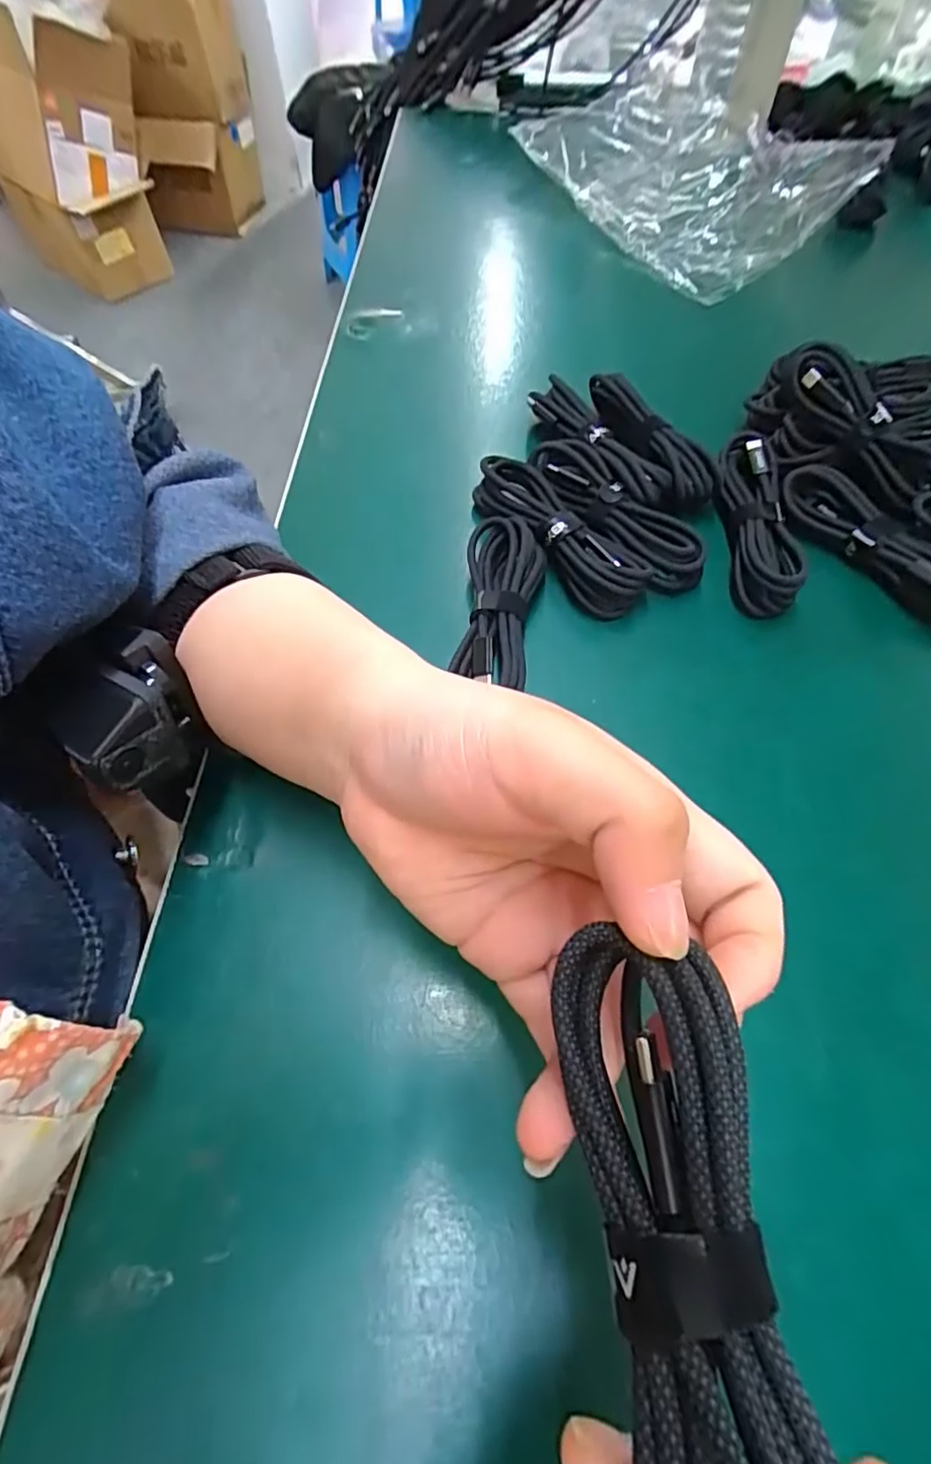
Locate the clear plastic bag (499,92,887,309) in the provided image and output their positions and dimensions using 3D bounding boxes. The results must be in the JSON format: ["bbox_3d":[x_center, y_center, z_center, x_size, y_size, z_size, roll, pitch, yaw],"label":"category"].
[{"bbox_3d":[0.186,-0.487,0.512,0.195,0.044,0.300,-23,63,-10],"label":"clear plastic bag"}]

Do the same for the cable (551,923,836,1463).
[{"bbox_3d":[0.037,0.086,0.092,0.031,0.017,0.103,-5,62,-1],"label":"cable"}]

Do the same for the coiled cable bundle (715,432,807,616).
[{"bbox_3d":[0.152,-0.111,0.320,0.038,0.037,0.119,3,61,4],"label":"coiled cable bundle"}]

